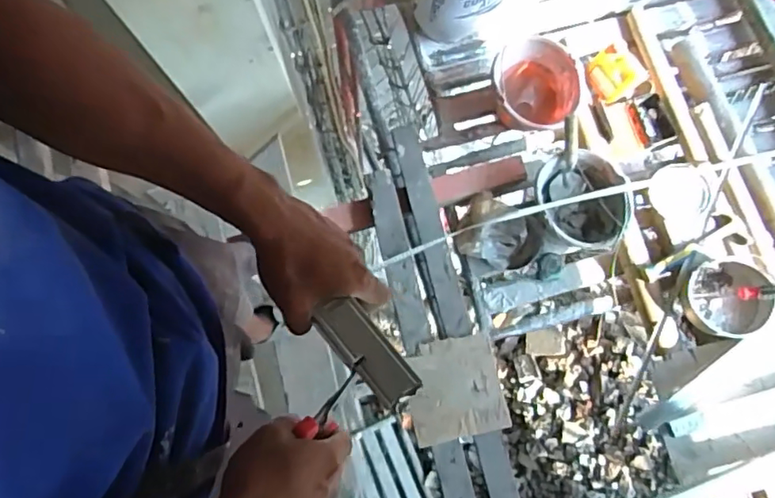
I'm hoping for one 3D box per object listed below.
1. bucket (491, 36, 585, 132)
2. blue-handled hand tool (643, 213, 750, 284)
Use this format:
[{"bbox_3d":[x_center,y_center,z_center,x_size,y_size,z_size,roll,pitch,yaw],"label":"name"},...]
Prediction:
[{"bbox_3d":[0.392,-0.426,1.491,0.232,0.171,0.250,0,80,1],"label":"bucket"},{"bbox_3d":[0.767,-0.002,1.395,0.269,0.034,0.084,-24,80,-3],"label":"blue-handled hand tool"}]

